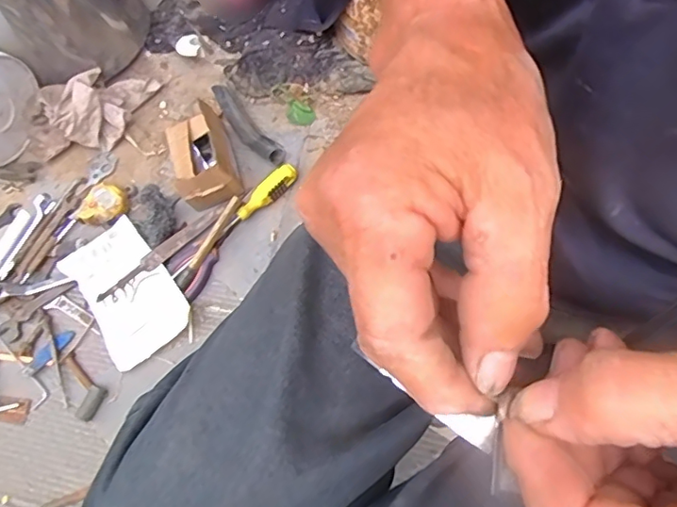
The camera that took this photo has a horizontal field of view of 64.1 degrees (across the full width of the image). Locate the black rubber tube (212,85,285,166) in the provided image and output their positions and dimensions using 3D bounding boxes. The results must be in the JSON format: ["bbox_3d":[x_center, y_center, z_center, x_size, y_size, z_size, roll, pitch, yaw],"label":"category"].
[{"bbox_3d":[-0.148,-0.202,0.861,0.043,0.031,0.172,-40,70,-10],"label":"black rubber tube"}]

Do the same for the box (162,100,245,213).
[{"bbox_3d":[-0.201,-0.143,0.803,0.085,0.079,0.136,-18,68,-3],"label":"box"}]

